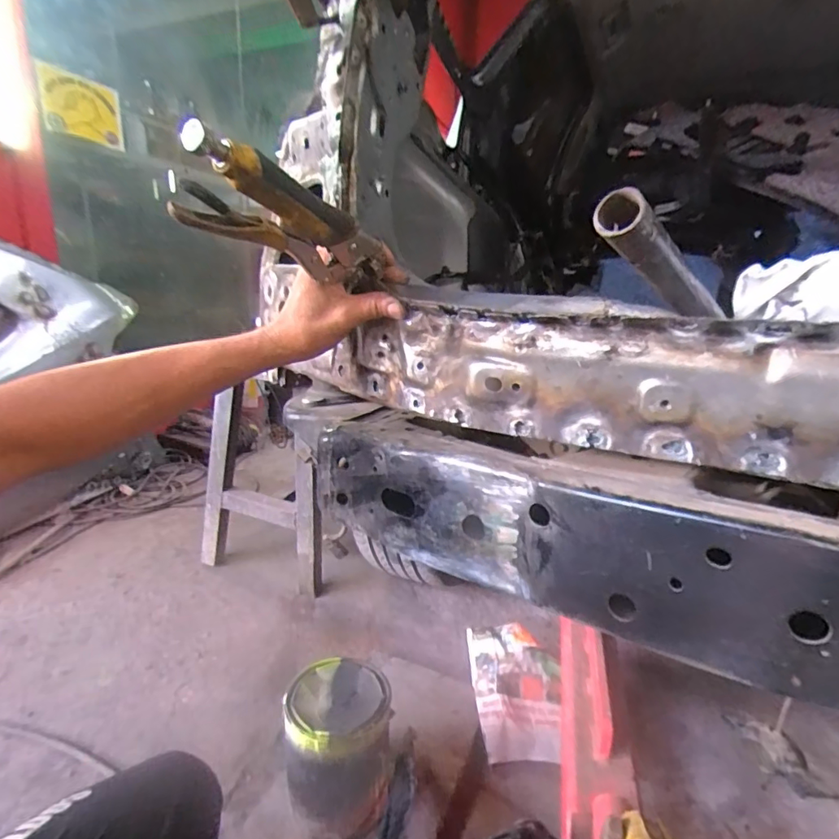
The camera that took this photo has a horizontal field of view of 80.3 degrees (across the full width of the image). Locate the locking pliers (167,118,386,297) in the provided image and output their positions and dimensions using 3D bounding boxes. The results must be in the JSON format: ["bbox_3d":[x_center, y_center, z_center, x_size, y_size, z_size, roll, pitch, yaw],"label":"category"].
[{"bbox_3d":[-0.088,-0.143,0.383,0.043,0.046,0.223,9,1,24],"label":"locking pliers"}]

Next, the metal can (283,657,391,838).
[{"bbox_3d":[-0.129,0.525,0.801,0.152,0.195,0.149,2,15,0],"label":"metal can"}]

